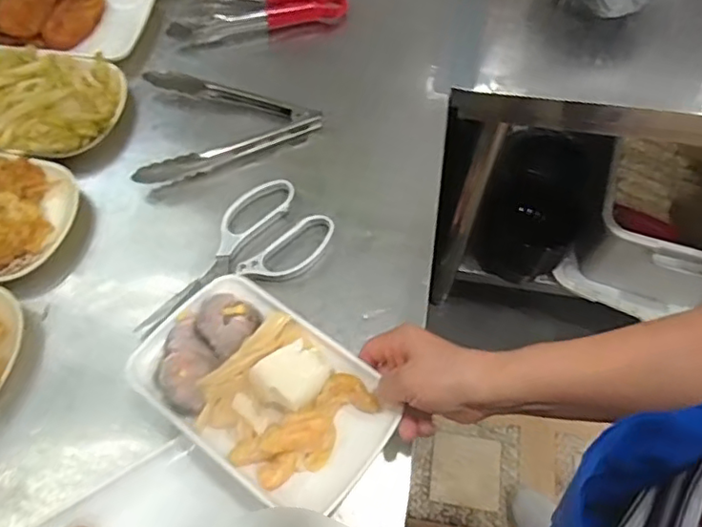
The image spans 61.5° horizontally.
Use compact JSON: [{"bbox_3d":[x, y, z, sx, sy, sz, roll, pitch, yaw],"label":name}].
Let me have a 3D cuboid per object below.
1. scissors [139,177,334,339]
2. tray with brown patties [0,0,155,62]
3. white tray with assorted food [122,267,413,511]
[{"bbox_3d":[-0.118,-0.001,0.584,0.102,0.016,0.208,40,68,19],"label":"scissors"},{"bbox_3d":[-0.361,-0.321,0.742,0.199,0.038,0.140,12,62,5],"label":"tray with brown patties"},{"bbox_3d":[-0.072,0.095,0.475,0.208,0.041,0.130,34,66,16],"label":"white tray with assorted food"}]

